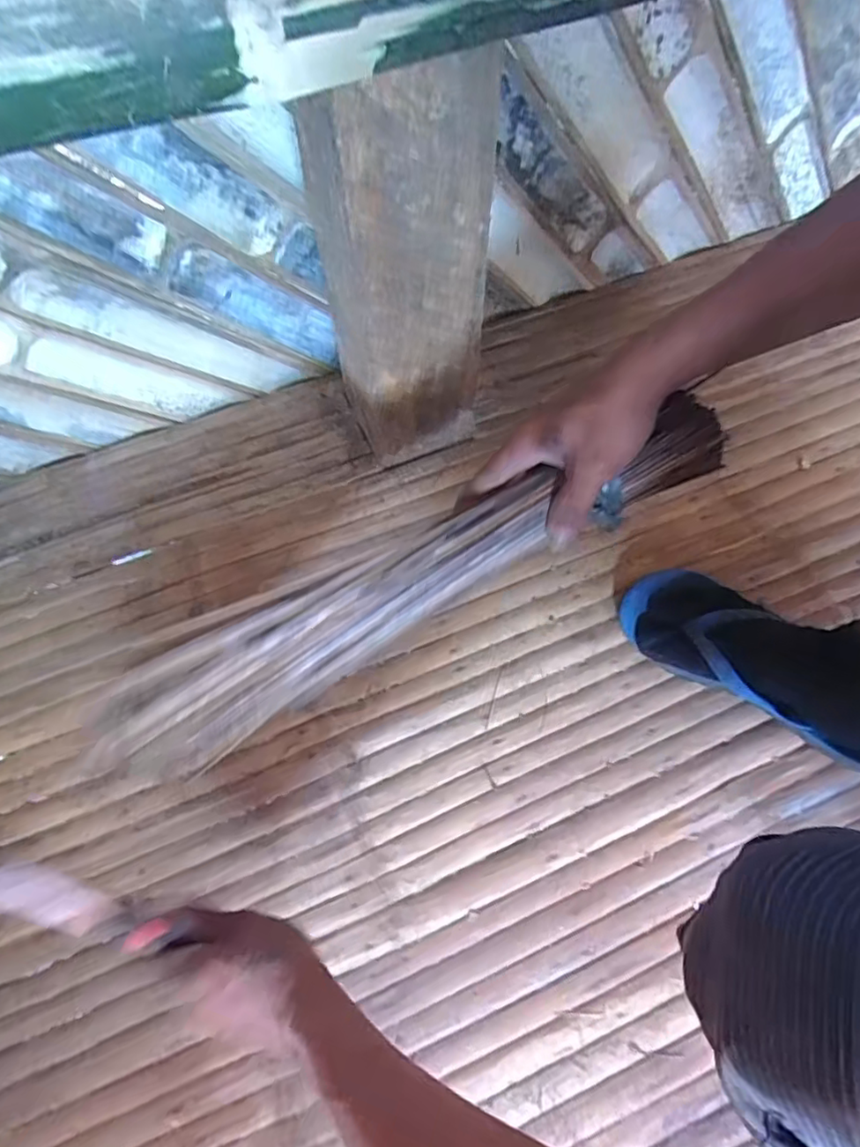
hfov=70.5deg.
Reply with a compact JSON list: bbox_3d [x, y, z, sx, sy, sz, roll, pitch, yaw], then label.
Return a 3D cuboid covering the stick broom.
[{"bbox_3d":[-0.020,0.011,0.421,0.446,0.105,0.061,-29,71,4],"label":"stick broom"}]

